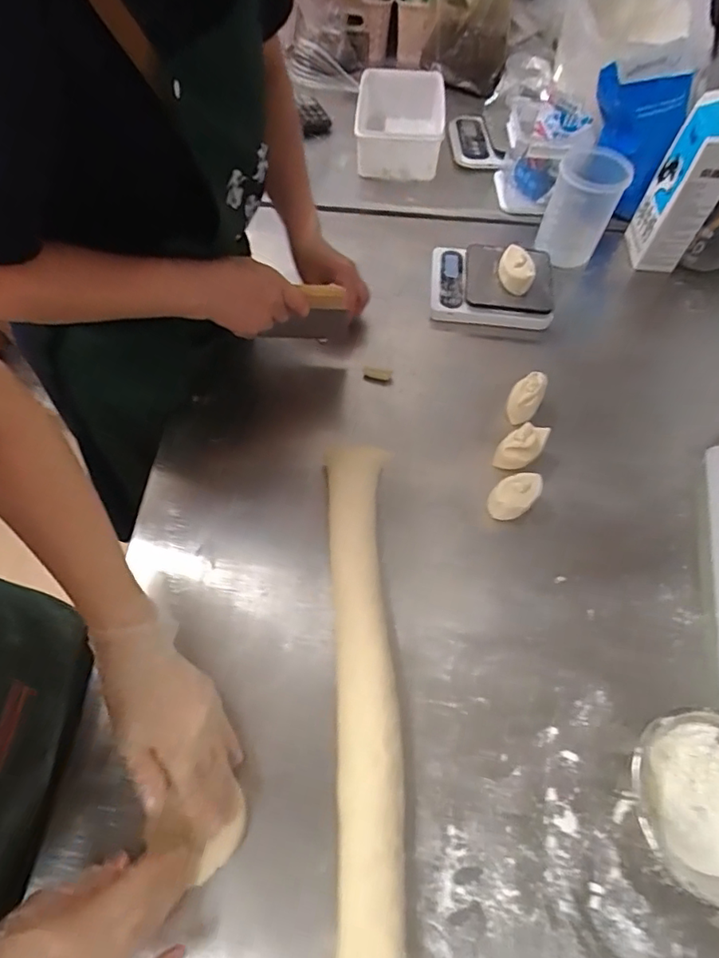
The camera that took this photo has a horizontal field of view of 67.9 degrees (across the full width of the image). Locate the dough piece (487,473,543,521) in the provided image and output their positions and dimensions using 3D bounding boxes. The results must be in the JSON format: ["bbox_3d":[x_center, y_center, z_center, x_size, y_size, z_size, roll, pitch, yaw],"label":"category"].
[{"bbox_3d":[0.181,0.021,0.625,0.069,0.047,0.044,-39,69,-20],"label":"dough piece"}]

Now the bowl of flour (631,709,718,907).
[{"bbox_3d":[0.313,0.285,0.470,0.138,0.051,0.144,2,61,0],"label":"bowl of flour"}]

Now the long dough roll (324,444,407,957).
[{"bbox_3d":[0.003,0.193,0.511,0.068,0.050,0.546,-1,61,-2],"label":"long dough roll"}]

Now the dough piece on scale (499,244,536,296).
[{"bbox_3d":[0.223,-0.299,0.759,0.040,0.038,0.069,-14,62,-9],"label":"dough piece on scale"}]

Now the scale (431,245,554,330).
[{"bbox_3d":[0.195,-0.289,0.789,0.173,0.044,0.131,4,61,1],"label":"scale"}]

